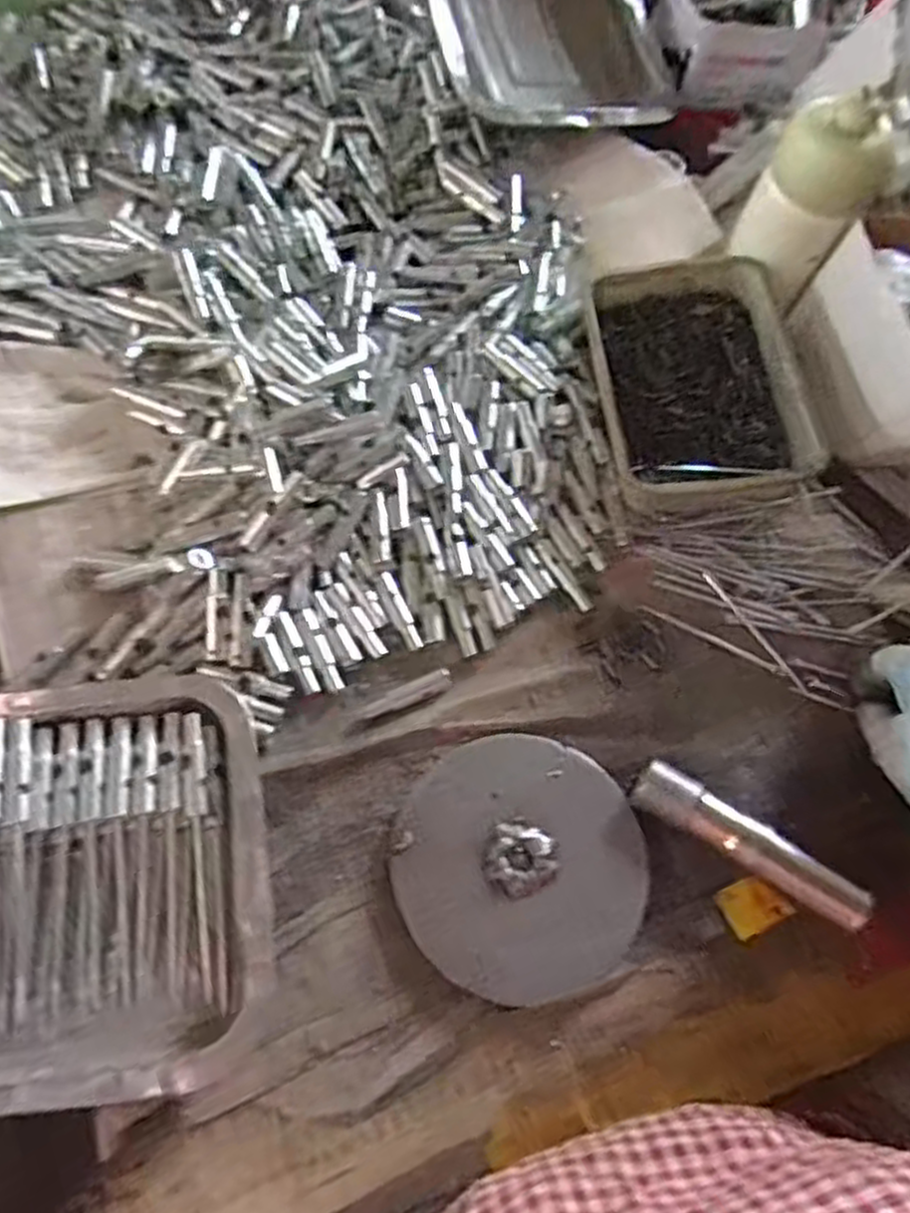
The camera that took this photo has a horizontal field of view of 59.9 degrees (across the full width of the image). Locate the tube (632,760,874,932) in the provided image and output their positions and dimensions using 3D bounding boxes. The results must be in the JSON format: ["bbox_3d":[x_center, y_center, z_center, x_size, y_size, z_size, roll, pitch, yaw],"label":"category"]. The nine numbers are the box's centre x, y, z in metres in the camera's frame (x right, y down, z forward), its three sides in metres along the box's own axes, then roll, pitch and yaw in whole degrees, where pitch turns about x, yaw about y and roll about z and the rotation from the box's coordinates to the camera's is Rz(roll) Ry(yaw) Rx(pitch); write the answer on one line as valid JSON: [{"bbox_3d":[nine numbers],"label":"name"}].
[{"bbox_3d":[0.150,0.122,0.406,0.121,0.029,0.023,32,71,9],"label":"tube"}]

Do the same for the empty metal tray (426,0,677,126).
[{"bbox_3d":[0.064,-0.477,0.610,0.180,0.062,0.242,-14,70,-8],"label":"empty metal tray"}]

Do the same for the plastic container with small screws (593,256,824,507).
[{"bbox_3d":[0.153,-0.146,0.514,0.123,0.040,0.177,-5,69,-5],"label":"plastic container with small screws"}]

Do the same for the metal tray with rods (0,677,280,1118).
[{"bbox_3d":[-0.210,0.130,0.366,0.244,0.038,0.186,-9,69,-6],"label":"metal tray with rods"}]

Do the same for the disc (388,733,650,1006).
[{"bbox_3d":[0.033,0.128,0.397,0.123,0.009,0.123,1,69,-3],"label":"disc"}]

